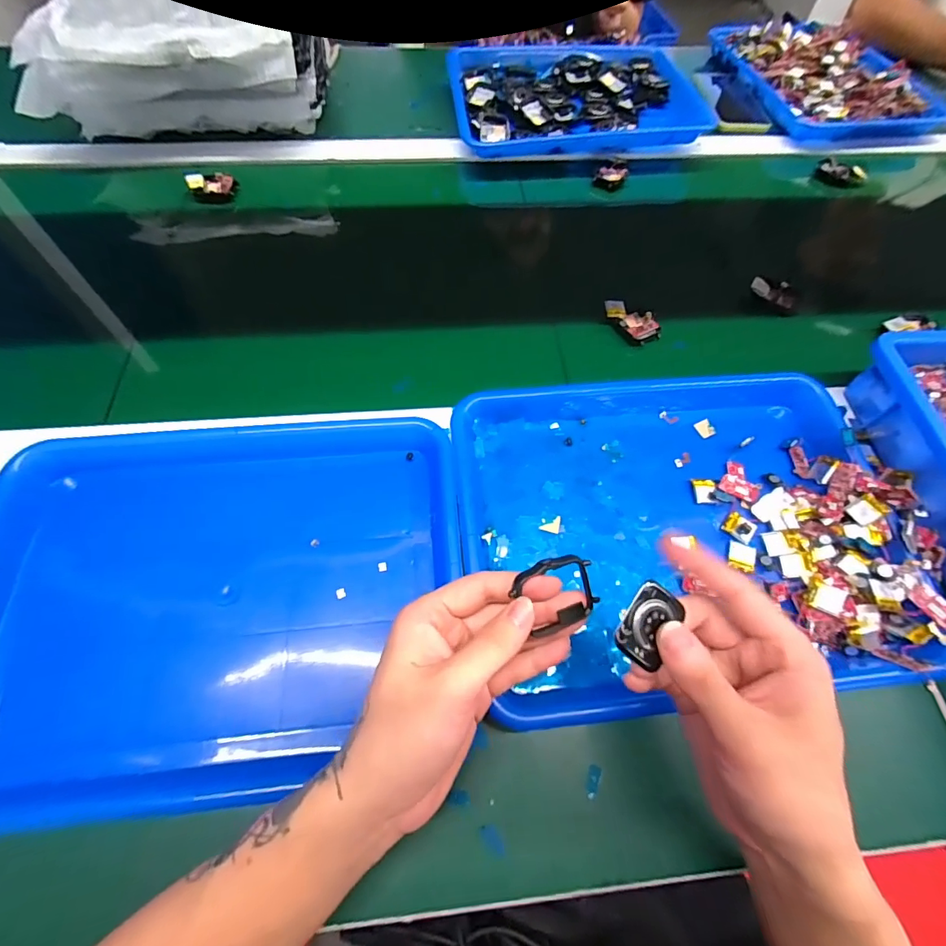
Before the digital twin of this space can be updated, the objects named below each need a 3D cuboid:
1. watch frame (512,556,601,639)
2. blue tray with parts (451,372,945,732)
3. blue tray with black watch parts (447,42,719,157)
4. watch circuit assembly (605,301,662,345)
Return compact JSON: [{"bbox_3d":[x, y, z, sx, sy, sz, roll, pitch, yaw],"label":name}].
[{"bbox_3d":[0.046,0.065,0.248,0.044,0.004,0.038,-18,99,-11],"label":"watch frame"},{"bbox_3d":[0.159,0.028,0.350,0.331,0.034,0.261,-5,64,-5],"label":"blue tray with parts"},{"bbox_3d":[0.142,-0.523,0.621,0.334,0.038,0.233,-2,64,-4],"label":"blue tray with black watch parts"},{"bbox_3d":[0.164,-0.157,0.461,0.035,0.014,0.059,-36,70,-18],"label":"watch circuit assembly"}]

